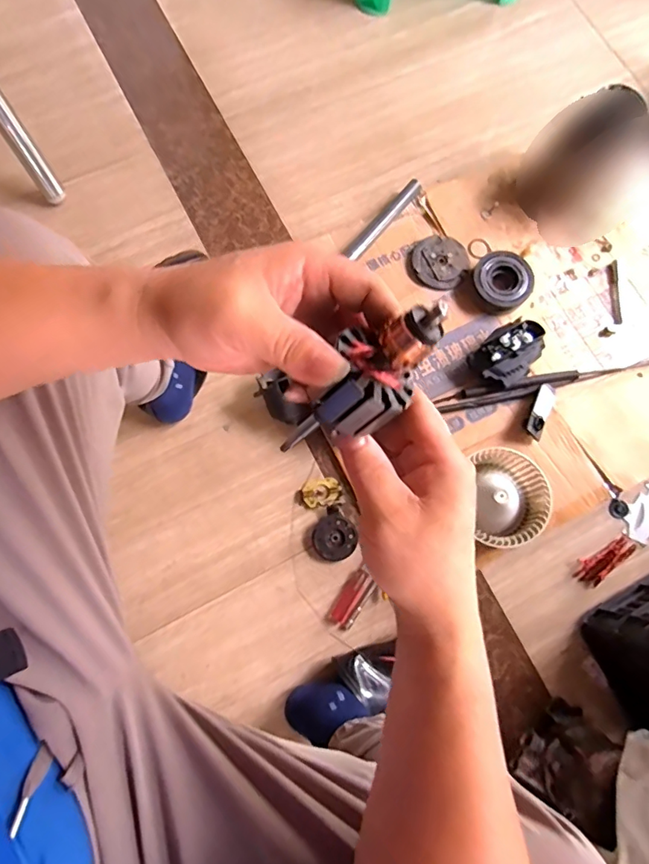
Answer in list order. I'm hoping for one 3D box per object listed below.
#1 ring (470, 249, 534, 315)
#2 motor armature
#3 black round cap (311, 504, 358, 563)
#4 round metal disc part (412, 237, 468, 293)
[{"bbox_3d":[0.313,-0.264,0.854,0.099,0.040,0.103,0,79,-1],"label":"ring"},{"bbox_3d":[0.020,-0.025,0.240,0.042,0.035,0.101,47,115,8],"label":"motor armature"},{"bbox_3d":[0.015,0.166,0.761,0.069,0.013,0.073,0,79,-1],"label":"black round cap"},{"bbox_3d":[0.210,-0.310,0.876,0.097,0.014,0.104,0,79,-1],"label":"round metal disc part"}]

